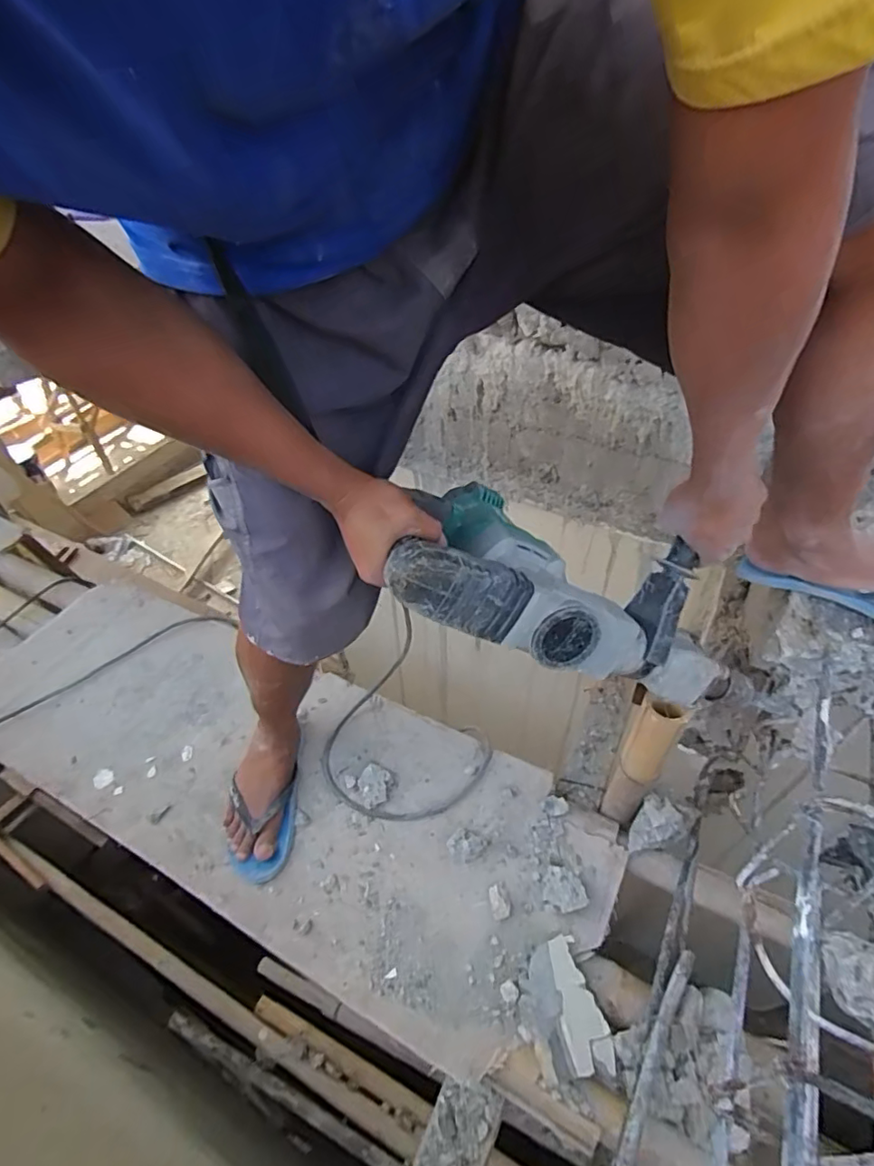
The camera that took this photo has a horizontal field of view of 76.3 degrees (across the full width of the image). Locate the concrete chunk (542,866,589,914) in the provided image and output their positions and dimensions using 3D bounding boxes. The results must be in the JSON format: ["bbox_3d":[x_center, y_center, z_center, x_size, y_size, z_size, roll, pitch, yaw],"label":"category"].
[{"bbox_3d":[0.172,0.424,0.768,0.053,0.030,0.056,-2,47,2],"label":"concrete chunk"}]

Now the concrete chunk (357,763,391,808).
[{"bbox_3d":[-0.100,0.323,0.890,0.051,0.023,0.057,-16,48,-12],"label":"concrete chunk"}]

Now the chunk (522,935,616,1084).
[{"bbox_3d":[0.155,0.514,0.671,0.086,0.039,0.138,-17,48,-12],"label":"chunk"}]

